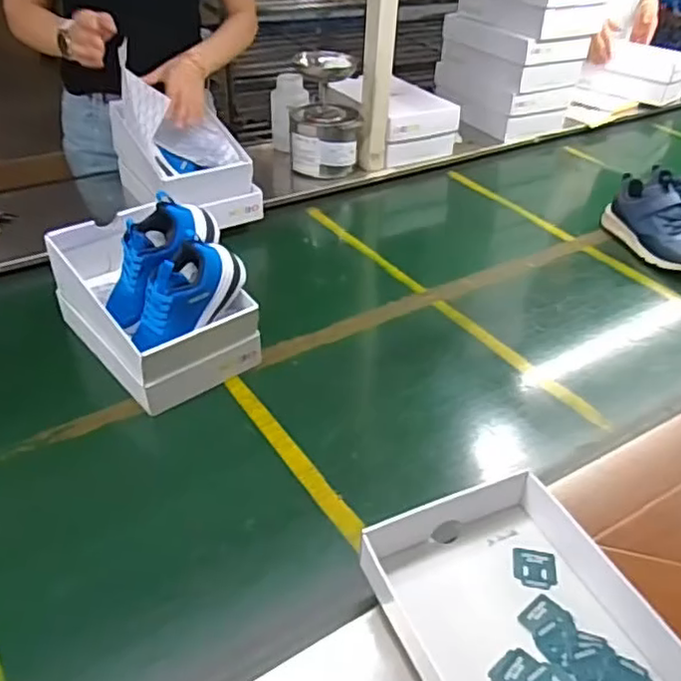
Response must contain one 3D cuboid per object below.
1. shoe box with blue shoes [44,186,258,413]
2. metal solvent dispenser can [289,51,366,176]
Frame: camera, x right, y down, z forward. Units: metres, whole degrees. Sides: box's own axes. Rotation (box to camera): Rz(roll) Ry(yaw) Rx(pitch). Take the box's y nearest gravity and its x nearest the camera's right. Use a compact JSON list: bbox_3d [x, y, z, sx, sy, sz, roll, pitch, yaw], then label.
[{"bbox_3d":[-0.242,-0.080,0.847,0.170,0.170,0.263,-28,46,-28],"label":"shoe box with blue shoes"},{"bbox_3d":[-0.030,-0.436,1.268,0.139,0.207,0.129,-1,40,1],"label":"metal solvent dispenser can"}]

